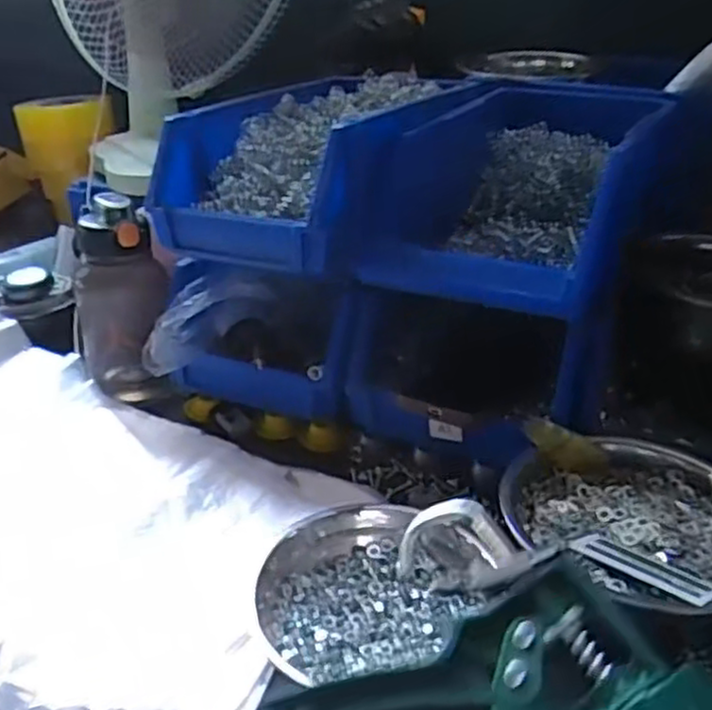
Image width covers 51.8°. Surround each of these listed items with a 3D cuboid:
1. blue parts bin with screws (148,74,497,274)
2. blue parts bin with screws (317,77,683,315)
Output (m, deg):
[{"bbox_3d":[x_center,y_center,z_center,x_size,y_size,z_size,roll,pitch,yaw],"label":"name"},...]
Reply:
[{"bbox_3d":[-0.031,-0.205,0.764,0.210,0.124,0.320,16,31,26],"label":"blue parts bin with screws"},{"bbox_3d":[0.154,-0.166,0.709,0.222,0.130,0.396,16,31,27],"label":"blue parts bin with screws"}]

